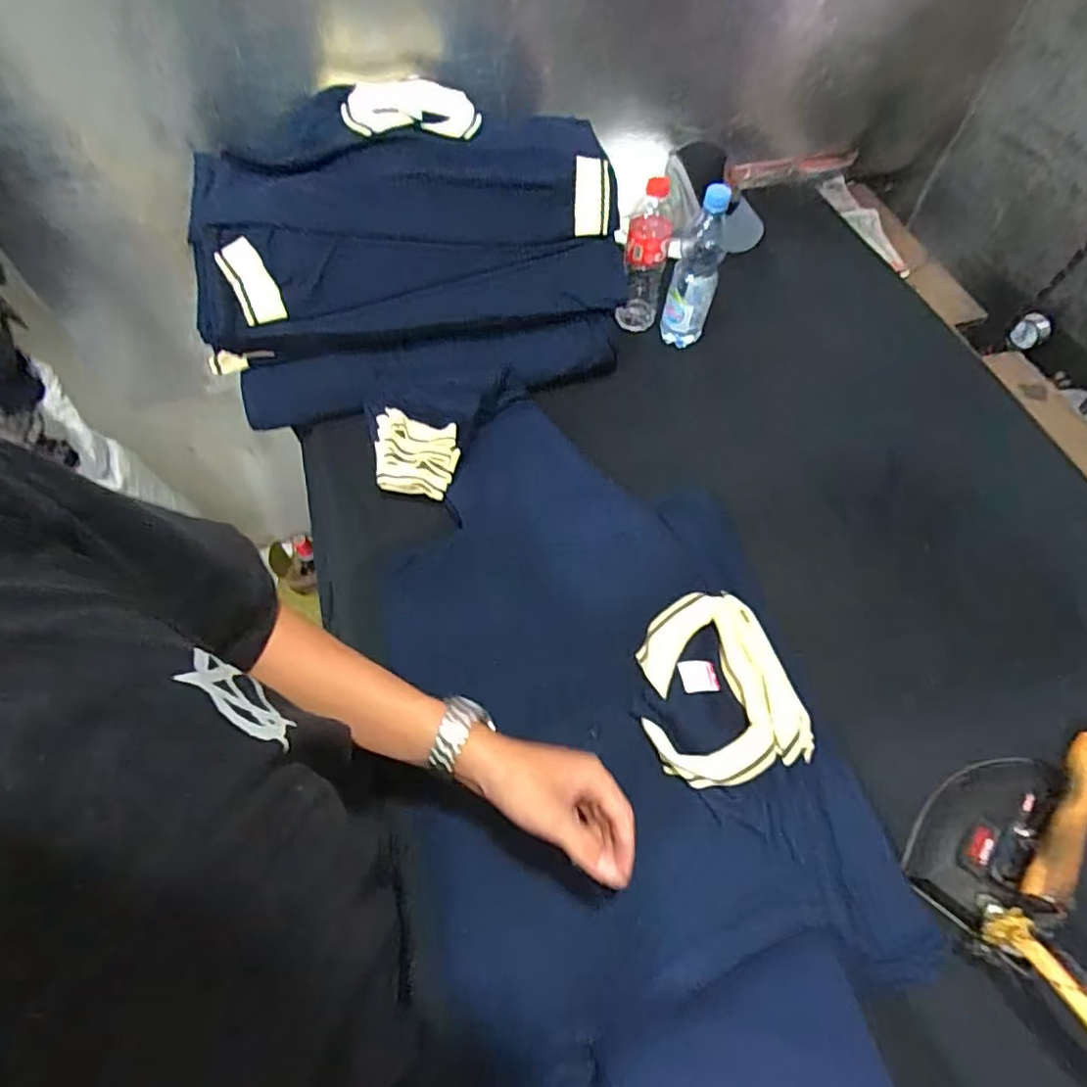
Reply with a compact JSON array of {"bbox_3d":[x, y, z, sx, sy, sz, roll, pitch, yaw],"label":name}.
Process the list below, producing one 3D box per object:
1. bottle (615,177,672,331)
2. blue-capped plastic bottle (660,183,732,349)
[{"bbox_3d":[0.161,-0.449,0.988,0.069,0.247,0.056,8,60,5],"label":"bottle"},{"bbox_3d":[0.236,-0.419,0.964,0.073,0.257,0.061,13,60,7],"label":"blue-capped plastic bottle"}]

